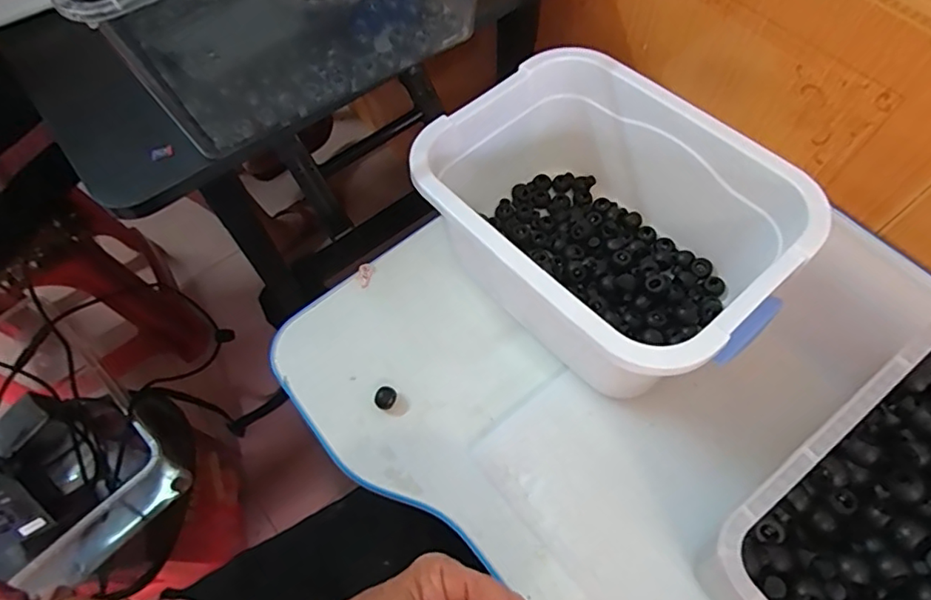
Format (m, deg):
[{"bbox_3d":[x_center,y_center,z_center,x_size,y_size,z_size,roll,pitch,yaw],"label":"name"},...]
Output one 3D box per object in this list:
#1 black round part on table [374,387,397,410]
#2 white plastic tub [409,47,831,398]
[{"bbox_3d":[-0.063,0.078,0.436,0.015,0.016,0.017,33,68,18],"label":"black round part on table"},{"bbox_3d":[0.103,-0.056,0.428,0.191,0.130,0.257,-41,68,-18],"label":"white plastic tub"}]

